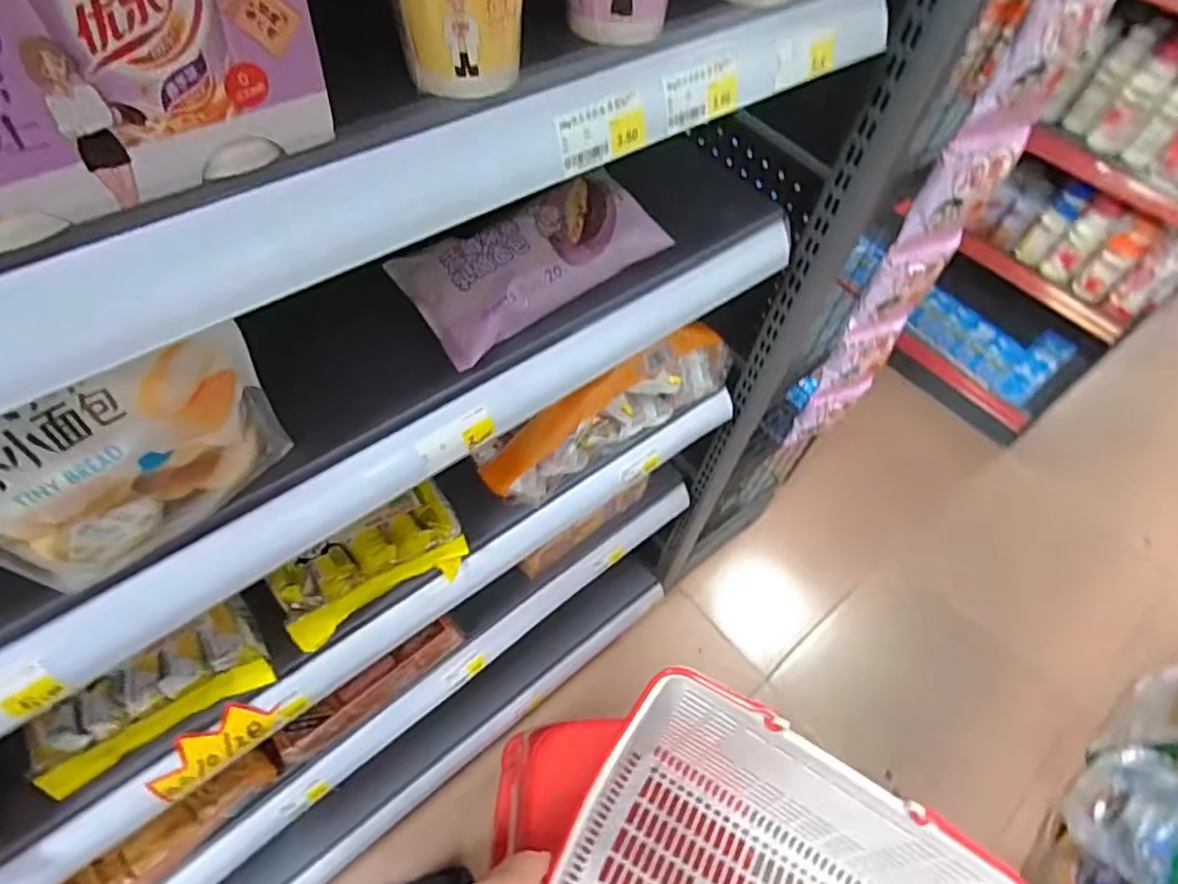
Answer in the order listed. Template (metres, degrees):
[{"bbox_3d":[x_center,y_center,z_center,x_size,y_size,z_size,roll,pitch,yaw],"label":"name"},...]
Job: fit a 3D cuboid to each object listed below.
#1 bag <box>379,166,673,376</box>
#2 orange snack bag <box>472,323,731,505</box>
[{"bbox_3d":[-0.040,-0.148,0.494,0.201,0.049,0.090,-31,64,-22],"label":"bag"},{"bbox_3d":[0.030,-0.038,0.706,0.322,0.095,0.057,-28,63,-21],"label":"orange snack bag"}]

